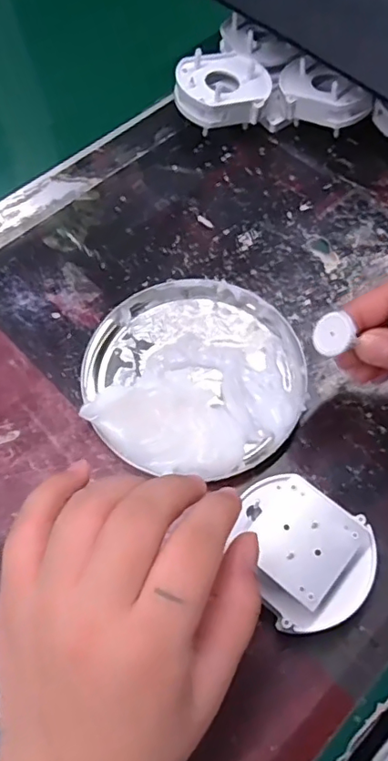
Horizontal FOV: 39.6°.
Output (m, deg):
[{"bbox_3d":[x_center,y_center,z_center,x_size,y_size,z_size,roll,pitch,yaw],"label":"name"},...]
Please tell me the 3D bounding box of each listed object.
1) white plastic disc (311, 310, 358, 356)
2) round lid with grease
[{"bbox_3d":[0.063,-0.021,0.247,0.004,0.018,0.019,5,54,-49],"label":"white plastic disc"},{"bbox_3d":[0.000,-0.007,0.314,0.128,0.027,0.123,0,63,0],"label":"round lid with grease"}]

